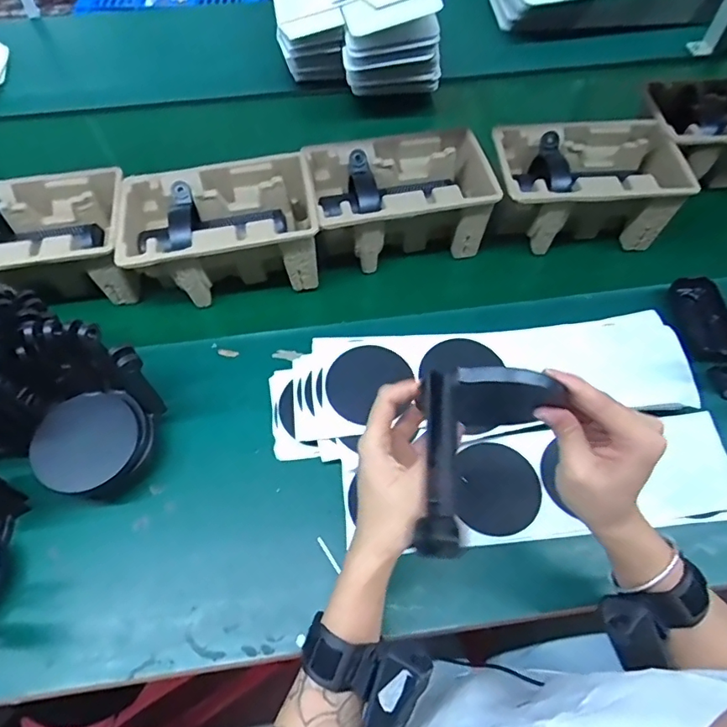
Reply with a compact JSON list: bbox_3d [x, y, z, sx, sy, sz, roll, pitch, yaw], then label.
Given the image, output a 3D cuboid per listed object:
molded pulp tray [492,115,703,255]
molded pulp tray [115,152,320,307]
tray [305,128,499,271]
[{"bbox_3d":[0.293,-0.233,0.662,0.256,0.118,0.156,-5,59,-2],"label":"molded pulp tray"},{"bbox_3d":[-0.174,-0.165,0.635,0.230,0.099,0.145,-10,59,-5],"label":"molded pulp tray"},{"bbox_3d":[0.047,-0.213,0.658,0.214,0.098,0.163,-11,59,-6],"label":"tray"}]

